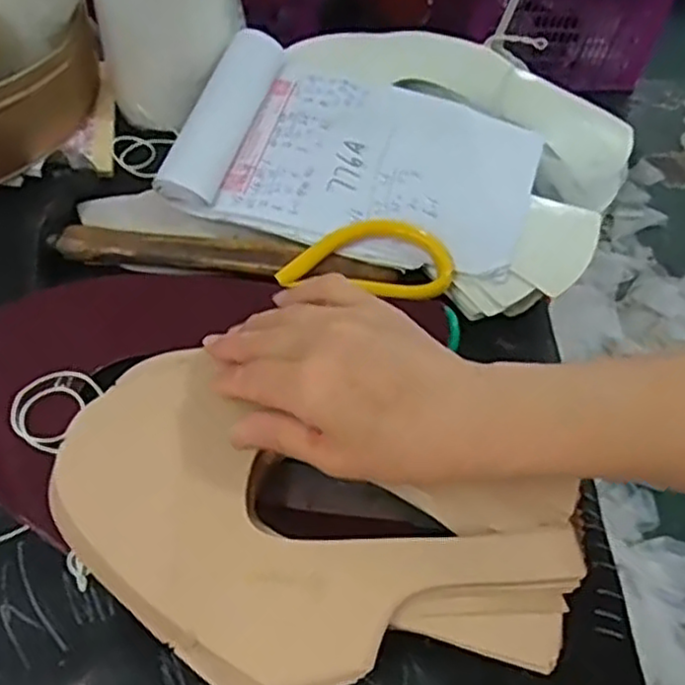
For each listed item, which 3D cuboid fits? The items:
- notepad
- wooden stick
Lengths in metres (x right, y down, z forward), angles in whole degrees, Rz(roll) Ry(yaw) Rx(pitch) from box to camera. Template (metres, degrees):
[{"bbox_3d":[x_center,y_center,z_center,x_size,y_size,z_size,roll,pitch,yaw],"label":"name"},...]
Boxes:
[{"bbox_3d":[0.007,-0.117,0.475,0.230,0.043,0.134,19,55,14],"label":"notepad"},{"bbox_3d":[-0.071,-0.055,0.444,0.211,0.008,0.022,8,52,-2],"label":"wooden stick"}]

